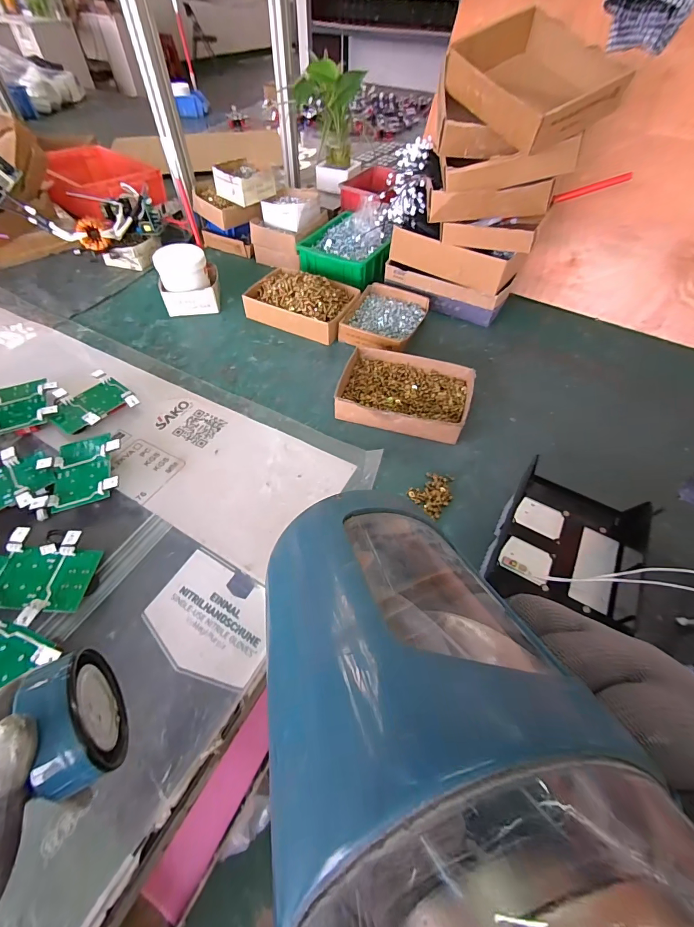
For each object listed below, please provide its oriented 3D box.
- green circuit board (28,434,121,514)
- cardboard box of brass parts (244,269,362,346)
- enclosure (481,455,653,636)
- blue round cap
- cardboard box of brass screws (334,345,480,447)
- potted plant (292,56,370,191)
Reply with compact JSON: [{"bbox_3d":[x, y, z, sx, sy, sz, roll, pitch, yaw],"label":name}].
[{"bbox_3d":[-0.373,0.008,0.524,0.106,0.020,0.114,-16,57,-7],"label":"green circuit board"},{"bbox_3d":[-0.099,-0.347,0.793,0.222,0.069,0.160,20,56,13],"label":"cardboard box of brass parts"},{"bbox_3d":[0.265,0.088,0.439,0.161,0.050,0.184,23,57,14],"label":"enclosure"},{"bbox_3d":[-0.172,0.160,0.236,0.034,0.075,0.074,-27,60,-19],"label":"blue round cap"},{"bbox_3d":[0.097,-0.120,0.644,0.214,0.044,0.165,15,55,9],"label":"cardboard box of brass screws"},{"bbox_3d":[-0.042,-0.851,0.971,0.168,0.254,0.150,-4,54,-5],"label":"potted plant"}]

